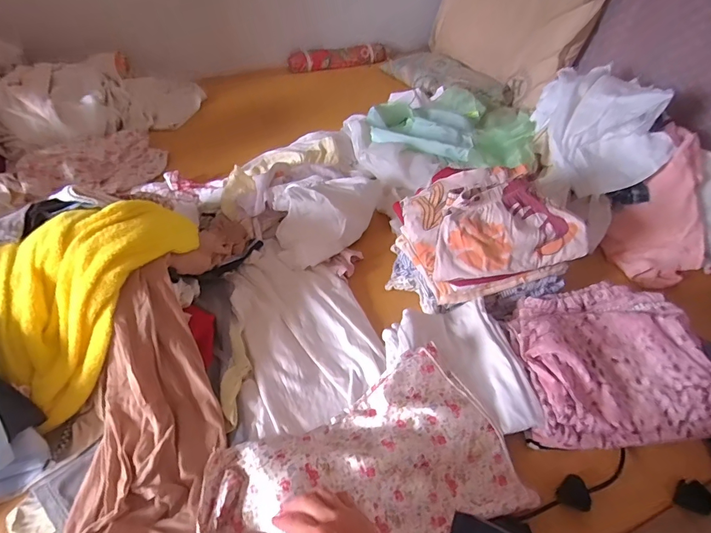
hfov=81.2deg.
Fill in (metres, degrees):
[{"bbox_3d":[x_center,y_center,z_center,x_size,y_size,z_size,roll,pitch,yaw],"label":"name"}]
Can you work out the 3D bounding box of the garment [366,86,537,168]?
[{"bbox_3d":[0.289,-0.406,1.187,0.474,0.099,0.450,22,47,20],"label":"garment"}]

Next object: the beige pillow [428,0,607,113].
[{"bbox_3d":[0.490,-0.819,1.389,0.076,0.354,0.661,-3,45,-29],"label":"beige pillow"}]

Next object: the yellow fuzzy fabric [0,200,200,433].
[{"bbox_3d":[-0.379,0.027,0.618,0.200,0.179,0.315,29,50,26],"label":"yellow fuzzy fabric"}]

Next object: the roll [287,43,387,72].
[{"bbox_3d":[-0.065,-0.851,1.682,0.411,0.075,0.081,-6,44,-8],"label":"roll"}]

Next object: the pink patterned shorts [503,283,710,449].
[{"bbox_3d":[0.365,0.132,0.615,0.244,0.084,0.238,-1,43,-3],"label":"pink patterned shorts"}]

